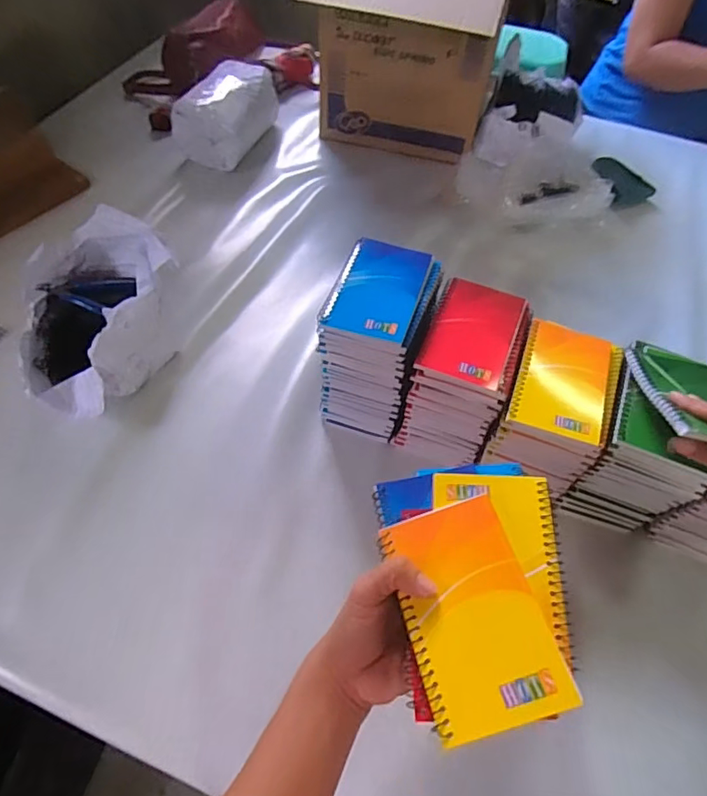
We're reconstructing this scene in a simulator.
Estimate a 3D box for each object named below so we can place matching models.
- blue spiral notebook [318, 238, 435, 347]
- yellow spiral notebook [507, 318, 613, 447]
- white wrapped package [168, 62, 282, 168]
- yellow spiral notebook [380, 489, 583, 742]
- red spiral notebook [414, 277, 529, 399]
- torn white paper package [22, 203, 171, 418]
[{"bbox_3d":[0.025,-0.111,0.515,0.087,0.016,0.124,17,59,9],"label":"blue spiral notebook"},{"bbox_3d":[0.203,-0.020,0.489,0.081,0.008,0.125,19,59,10],"label":"yellow spiral notebook"},{"bbox_3d":[-0.223,-0.502,0.901,0.118,0.109,0.182,22,61,12],"label":"white wrapped package"},{"bbox_3d":[0.072,0.130,0.318,0.081,0.004,0.129,-19,53,1],"label":"yellow spiral notebook"},{"bbox_3d":[0.123,-0.067,0.516,0.087,0.011,0.124,19,59,10],"label":"red spiral notebook"},{"bbox_3d":[-0.312,-0.094,0.632,0.158,0.116,0.245,9,59,5],"label":"torn white paper package"}]

